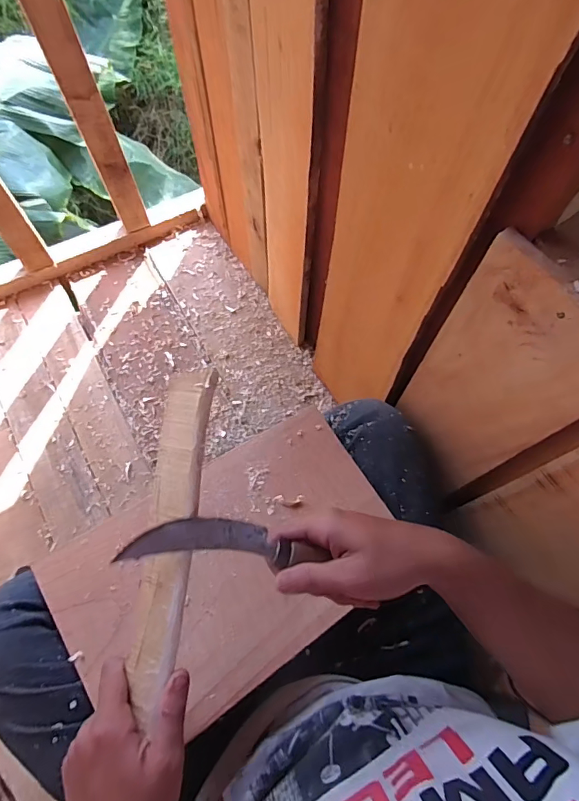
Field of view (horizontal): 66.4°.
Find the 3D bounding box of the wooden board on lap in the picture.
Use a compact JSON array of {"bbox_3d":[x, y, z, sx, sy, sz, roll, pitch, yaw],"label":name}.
[{"bbox_3d":[-0.051,0.159,0.439,0.326,0.015,0.199,-29,74,-19],"label":"wooden board on lap"}]

